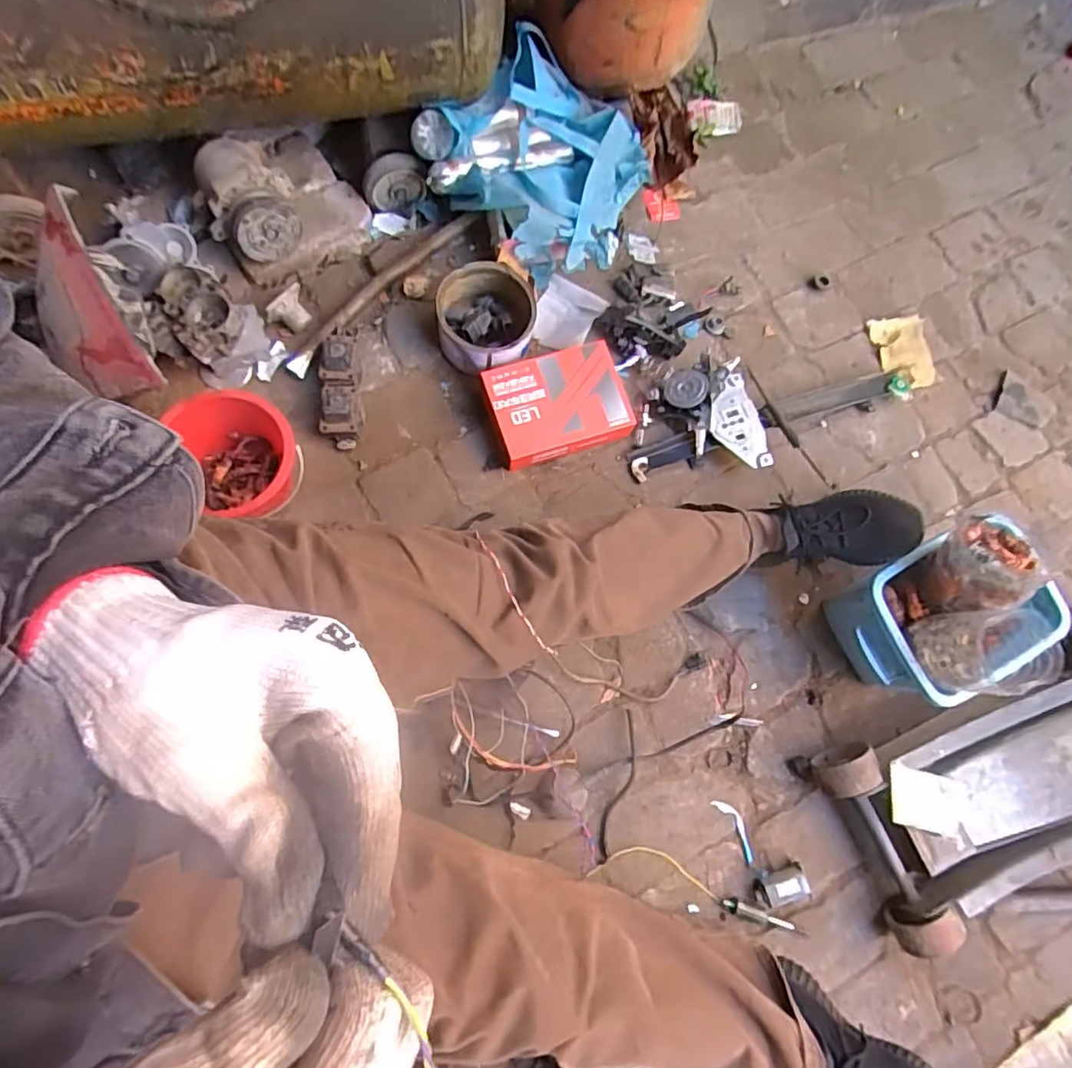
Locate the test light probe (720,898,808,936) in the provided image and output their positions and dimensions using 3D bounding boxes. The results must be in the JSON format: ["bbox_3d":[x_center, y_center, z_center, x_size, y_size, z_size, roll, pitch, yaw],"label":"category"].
[{"bbox_3d":[0.313,0.523,0.837,0.119,0.011,0.018,19,73,4],"label":"test light probe"}]

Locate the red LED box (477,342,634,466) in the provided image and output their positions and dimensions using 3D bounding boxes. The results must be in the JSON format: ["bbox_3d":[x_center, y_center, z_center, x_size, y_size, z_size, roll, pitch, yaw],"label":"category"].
[{"bbox_3d":[0.037,-0.207,0.980,0.217,0.056,0.158,-16,78,-9],"label":"red LED box"}]

